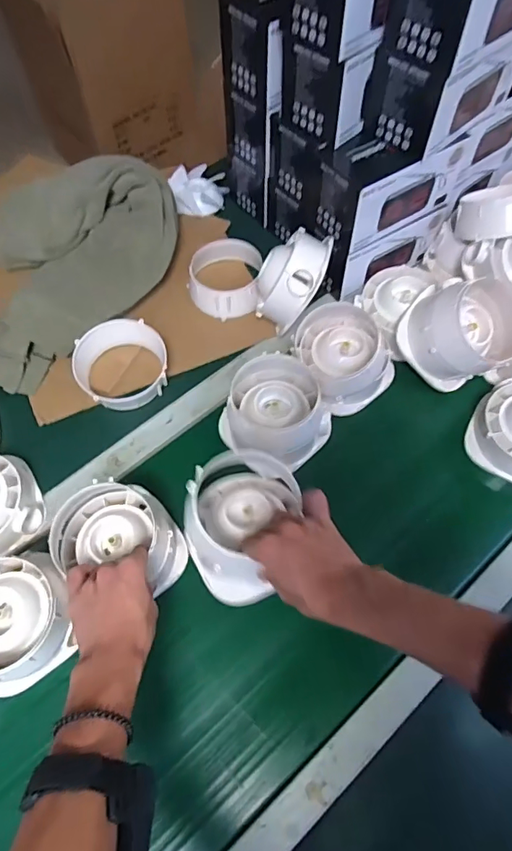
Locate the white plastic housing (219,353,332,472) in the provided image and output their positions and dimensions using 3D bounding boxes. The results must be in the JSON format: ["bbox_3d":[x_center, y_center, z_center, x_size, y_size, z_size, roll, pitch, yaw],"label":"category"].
[{"bbox_3d":[0.028,-0.021,0.654,0.141,0.086,0.130,-1,63,2],"label":"white plastic housing"}]

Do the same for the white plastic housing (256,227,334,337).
[{"bbox_3d":[0.049,-0.225,0.714,0.080,0.138,0.127,27,30,-9],"label":"white plastic housing"}]

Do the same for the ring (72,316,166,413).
[{"bbox_3d":[-0.194,-0.091,0.696,0.130,0.058,0.119,-14,63,-5],"label":"ring"}]

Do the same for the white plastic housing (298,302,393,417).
[{"bbox_3d":[0.132,-0.104,0.706,0.134,0.090,0.132,-1,63,2],"label":"white plastic housing"}]

